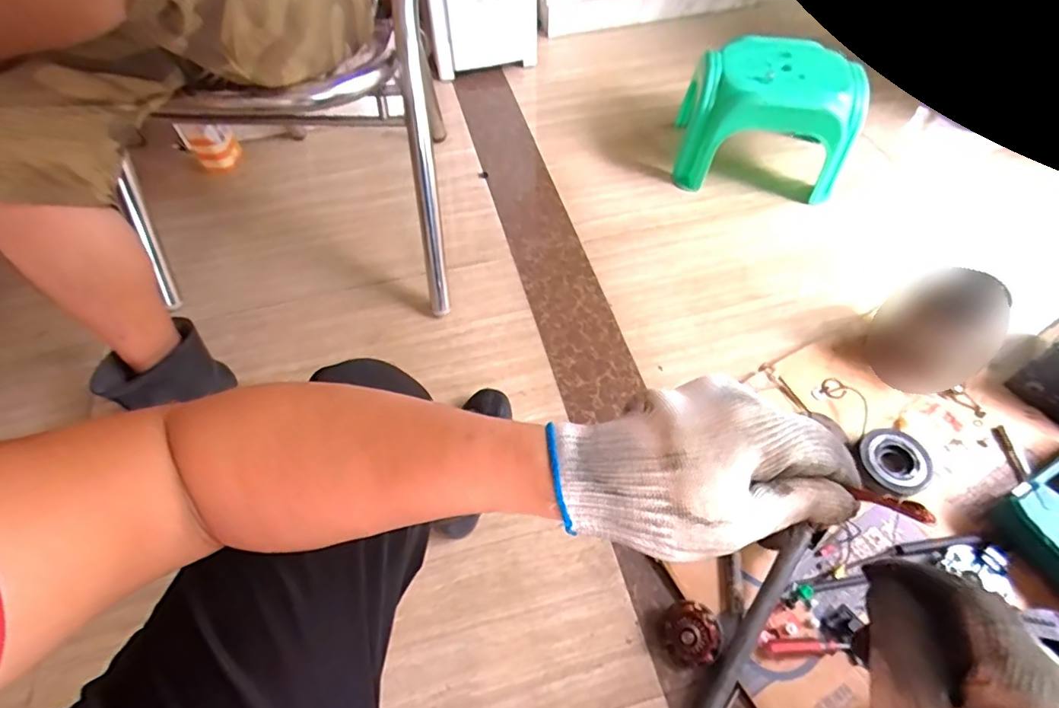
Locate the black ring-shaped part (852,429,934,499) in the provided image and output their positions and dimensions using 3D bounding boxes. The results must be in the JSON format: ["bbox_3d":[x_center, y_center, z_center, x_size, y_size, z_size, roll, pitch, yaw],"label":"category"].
[{"bbox_3d":[0.554,0.168,0.797,0.098,0.040,0.097,-1,57,1],"label":"black ring-shaped part"}]

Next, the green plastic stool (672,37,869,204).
[{"bbox_3d":[0.522,-0.525,1.161,0.345,0.220,0.253,7,58,6],"label":"green plastic stool"}]

